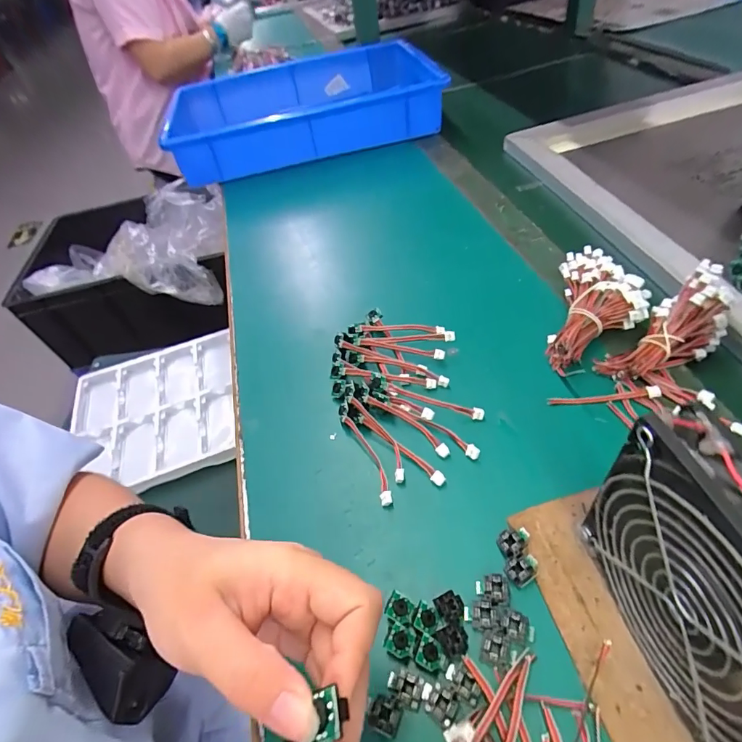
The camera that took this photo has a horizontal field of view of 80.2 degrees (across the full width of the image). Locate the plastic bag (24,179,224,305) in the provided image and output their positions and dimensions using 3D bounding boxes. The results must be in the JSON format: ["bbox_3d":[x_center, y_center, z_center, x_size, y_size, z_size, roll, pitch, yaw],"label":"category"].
[{"bbox_3d":[-0.525,-0.277,0.976,0.396,0.159,0.226,-4,48,8],"label":"plastic bag"}]

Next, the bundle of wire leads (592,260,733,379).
[{"bbox_3d":[0.232,-0.028,0.336,0.117,0.035,0.043,-41,52,3],"label":"bundle of wire leads"}]

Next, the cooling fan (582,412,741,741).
[{"bbox_3d":[0.135,0.096,0.180,0.029,0.131,0.113,-13,47,0],"label":"cooling fan"}]

